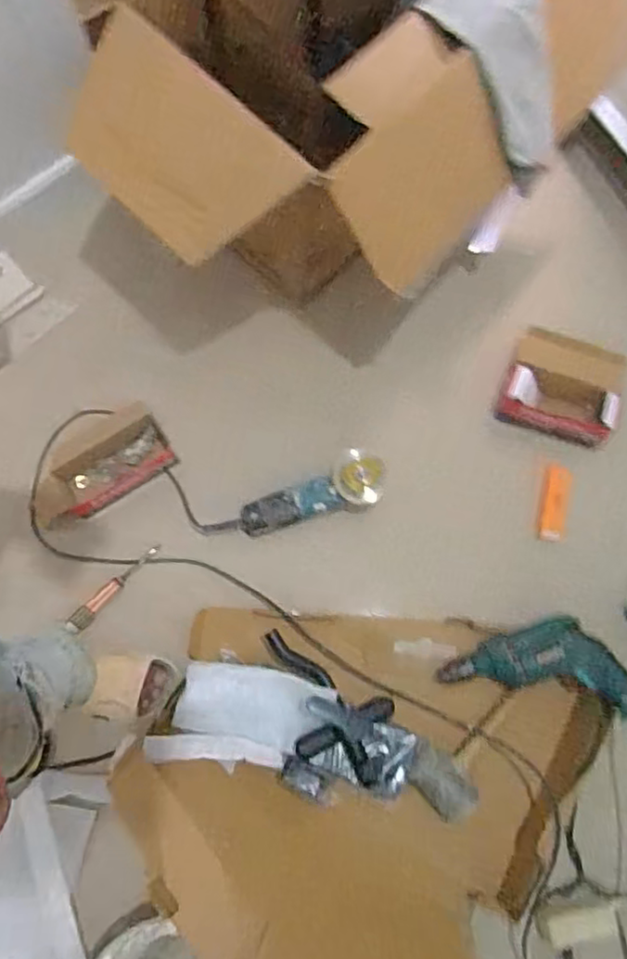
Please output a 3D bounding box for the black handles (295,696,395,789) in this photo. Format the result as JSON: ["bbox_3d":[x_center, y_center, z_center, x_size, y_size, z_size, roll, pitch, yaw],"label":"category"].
[{"bbox_3d":[0.050,0.404,1.029,0.147,0.058,0.132,12,71,2],"label":"black handles"}]

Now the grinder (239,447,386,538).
[{"bbox_3d":[-0.002,0.026,1.152,0.266,0.085,0.092,-12,72,-6],"label":"grinder"}]

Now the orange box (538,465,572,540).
[{"bbox_3d":[0.443,0.043,1.193,0.048,0.018,0.138,14,71,3],"label":"orange box"}]

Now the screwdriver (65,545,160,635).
[{"bbox_3d":[-0.344,0.182,1.120,0.031,0.028,0.194,37,74,10],"label":"screwdriver"}]

